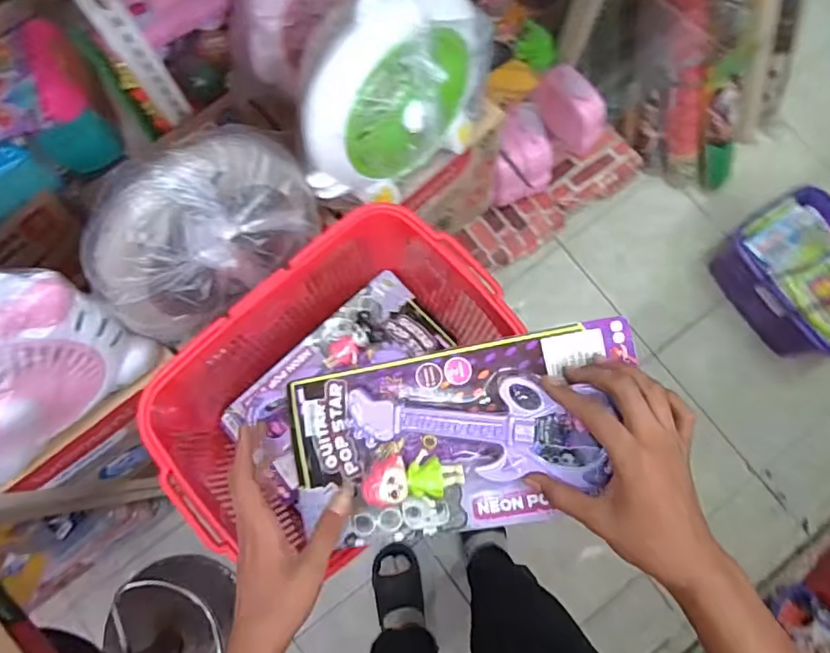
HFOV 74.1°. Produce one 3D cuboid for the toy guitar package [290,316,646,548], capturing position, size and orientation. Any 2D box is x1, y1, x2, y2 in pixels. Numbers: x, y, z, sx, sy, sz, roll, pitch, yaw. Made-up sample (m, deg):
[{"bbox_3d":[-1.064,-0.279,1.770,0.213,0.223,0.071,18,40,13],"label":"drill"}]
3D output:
[{"bbox_3d":[0.034,0.100,0.475,0.303,0.040,0.156,-12,84,14],"label":"toy guitar package"}]

